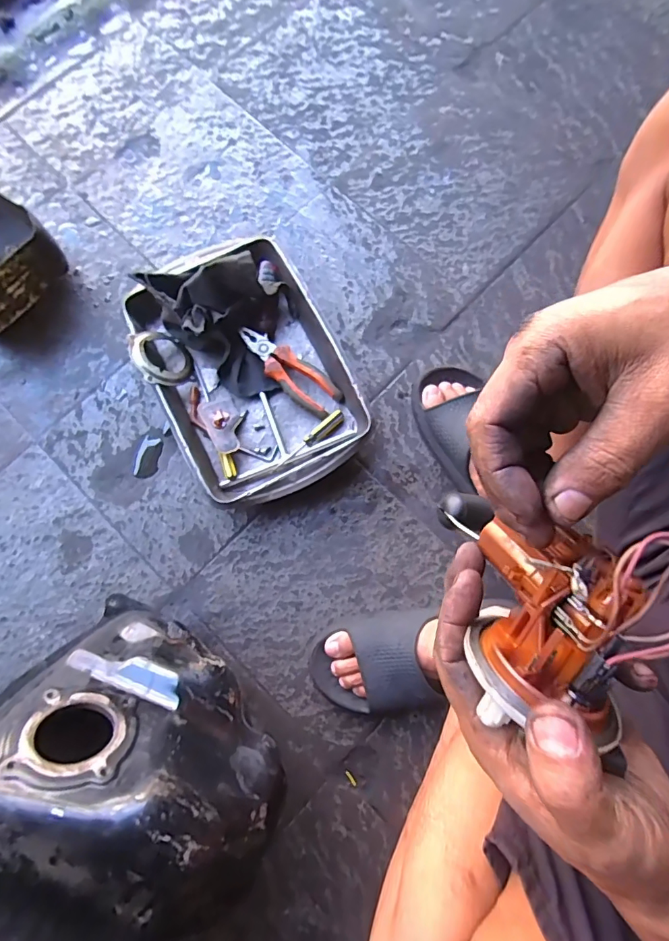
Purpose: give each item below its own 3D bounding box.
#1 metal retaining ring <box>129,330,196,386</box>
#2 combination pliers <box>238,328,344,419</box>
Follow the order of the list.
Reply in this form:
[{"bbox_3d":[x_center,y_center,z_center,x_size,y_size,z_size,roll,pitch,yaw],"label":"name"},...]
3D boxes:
[{"bbox_3d":[-0.241,-0.158,0.627,0.091,0.019,0.080,52,39,2],"label":"metal retaining ring"},{"bbox_3d":[-0.065,-0.142,0.637,0.164,0.026,0.055,40,81,6],"label":"combination pliers"}]

